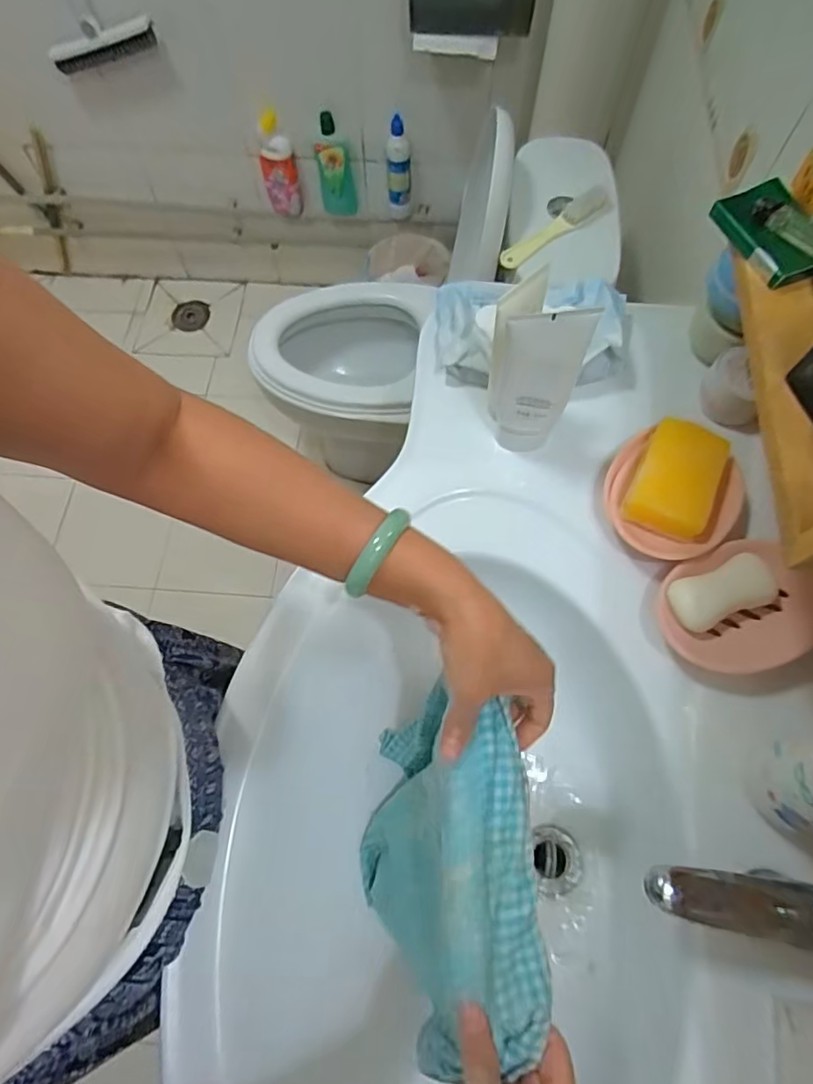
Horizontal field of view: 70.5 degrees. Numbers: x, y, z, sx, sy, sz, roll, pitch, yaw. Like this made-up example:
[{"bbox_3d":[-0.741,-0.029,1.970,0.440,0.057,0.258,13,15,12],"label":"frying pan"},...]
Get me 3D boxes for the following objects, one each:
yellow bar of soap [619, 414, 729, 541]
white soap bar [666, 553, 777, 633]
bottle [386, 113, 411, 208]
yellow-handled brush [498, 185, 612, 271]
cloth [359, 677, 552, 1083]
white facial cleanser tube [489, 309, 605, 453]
[{"bbox_3d":[0.254,-0.064,0.539,0.069,0.032,0.111,23,70,10],"label":"yellow bar of soap"},{"bbox_3d":[0.274,0.043,0.498,0.086,0.016,0.045,-23,73,5],"label":"white soap bar"},{"bbox_3d":[-0.019,-0.880,1.346,0.054,0.207,0.039,-5,68,-1],"label":"bottle"},{"bbox_3d":[0.238,-0.483,0.885,0.217,0.027,0.045,-39,73,-14],"label":"yellow-handled brush"},{"bbox_3d":[0.025,0.244,0.463,0.047,0.237,0.194,6,71,-16],"label":"cloth"},{"bbox_3d":[0.119,-0.149,0.539,0.071,0.176,0.037,6,62,3],"label":"white facial cleanser tube"}]

